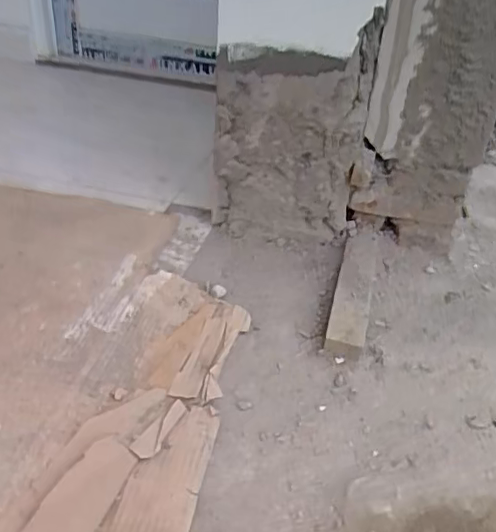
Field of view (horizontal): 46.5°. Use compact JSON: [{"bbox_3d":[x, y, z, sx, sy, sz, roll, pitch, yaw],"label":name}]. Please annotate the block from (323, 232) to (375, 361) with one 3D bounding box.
[{"bbox_3d":[0.173,0.041,0.946,0.058,0.036,0.301,11,36,10],"label":"block"}]

